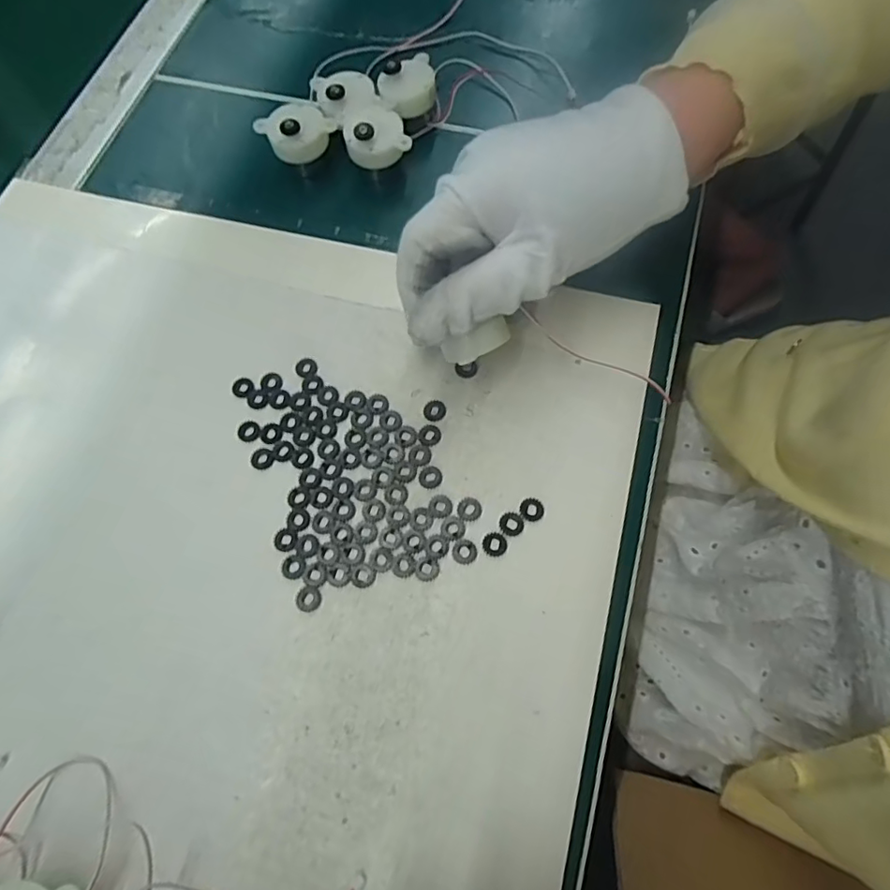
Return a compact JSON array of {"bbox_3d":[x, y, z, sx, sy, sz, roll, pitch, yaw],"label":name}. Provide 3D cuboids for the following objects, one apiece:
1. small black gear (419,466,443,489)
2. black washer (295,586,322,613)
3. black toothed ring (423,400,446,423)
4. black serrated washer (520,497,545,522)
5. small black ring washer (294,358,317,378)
[{"bbox_3d":[-0.007,0.014,0.248,0.011,0.004,0.011,-1,69,2],"label":"small black gear"},{"bbox_3d":[-0.058,0.065,0.232,0.011,0.004,0.011,-1,69,2],"label":"black washer"},{"bbox_3d":[-0.005,-0.017,0.260,0.011,0.004,0.011,-1,69,2],"label":"black toothed ring"},{"bbox_3d":[0.038,0.028,0.240,0.010,0.004,0.010,-1,69,2],"label":"black serrated washer"},{"bbox_3d":[-0.069,-0.039,0.271,0.011,0.004,0.011,-29,71,-8],"label":"small black ring washer"}]

